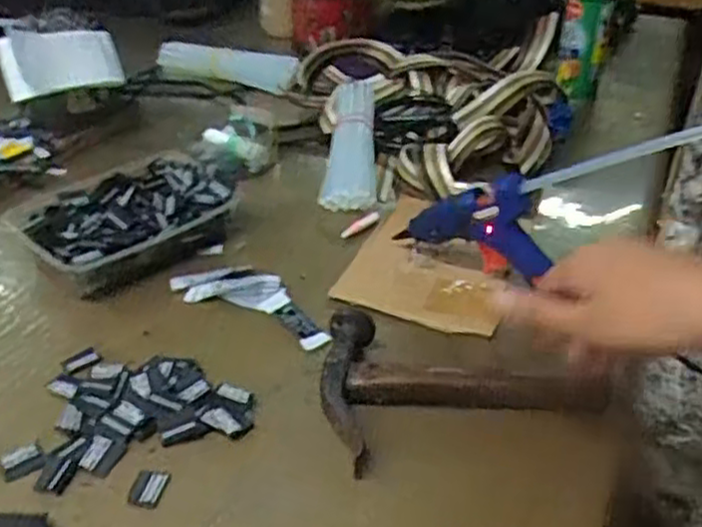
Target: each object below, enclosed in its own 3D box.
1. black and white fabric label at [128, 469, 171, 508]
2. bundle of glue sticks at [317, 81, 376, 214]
[{"bbox_3d":[-0.116,0.128,0.429,0.019,0.004,0.025,10,37,11],"label":"black and white fabric label"},{"bbox_3d":[-0.001,-0.127,0.749,0.049,0.035,0.211,2,36,-1],"label":"bundle of glue sticks"}]

